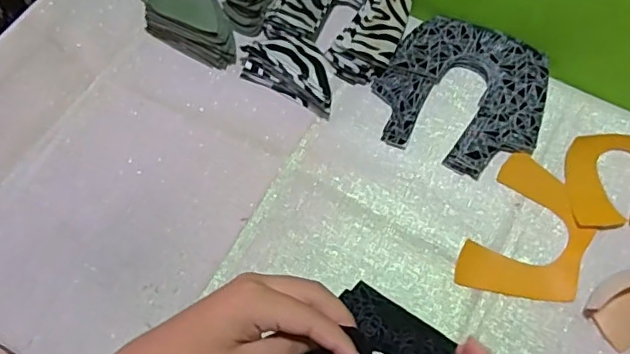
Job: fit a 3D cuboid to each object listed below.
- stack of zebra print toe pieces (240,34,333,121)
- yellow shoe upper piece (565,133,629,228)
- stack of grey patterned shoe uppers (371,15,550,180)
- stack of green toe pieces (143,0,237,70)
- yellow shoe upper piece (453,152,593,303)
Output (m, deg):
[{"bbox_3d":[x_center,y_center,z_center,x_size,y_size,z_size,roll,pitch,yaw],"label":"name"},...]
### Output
[{"bbox_3d":[-0.027,-0.136,0.692,0.134,0.054,0.066,28,68,13],"label":"stack of zebra print toe pieces"},{"bbox_3d":[0.345,0.005,0.635,0.112,0.027,0.117,4,65,3],"label":"yellow shoe upper piece"},{"bbox_3d":[0.177,-0.100,0.684,0.189,0.035,0.181,25,68,12],"label":"stack of grey patterned shoe uppers"},{"bbox_3d":[-0.151,-0.196,0.714,0.130,0.066,0.062,25,68,12],"label":"stack of green toe pieces"},{"bbox_3d":[0.237,0.058,0.621,0.118,0.014,0.172,23,67,11],"label":"yellow shoe upper piece"}]

